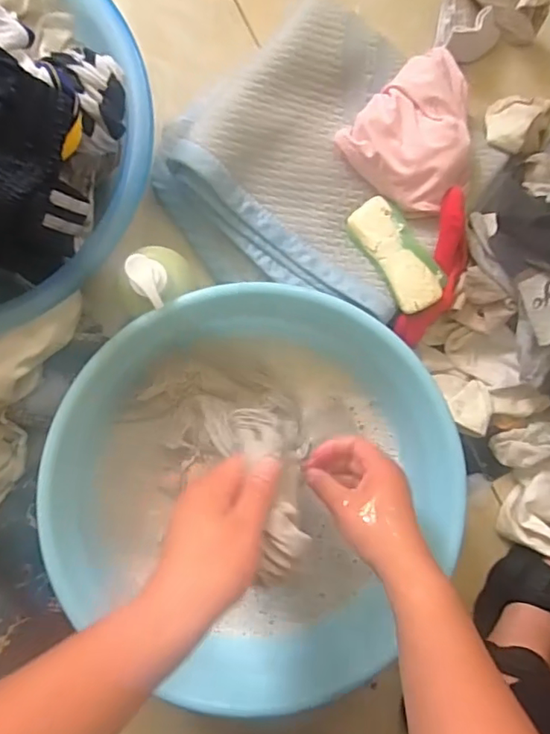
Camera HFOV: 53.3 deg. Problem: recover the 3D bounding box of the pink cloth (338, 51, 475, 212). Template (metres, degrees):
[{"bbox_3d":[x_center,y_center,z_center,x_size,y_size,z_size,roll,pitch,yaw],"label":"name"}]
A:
[{"bbox_3d":[0.152,-0.237,0.551,0.122,0.043,0.151,43,84,-3],"label":"pink cloth"}]

